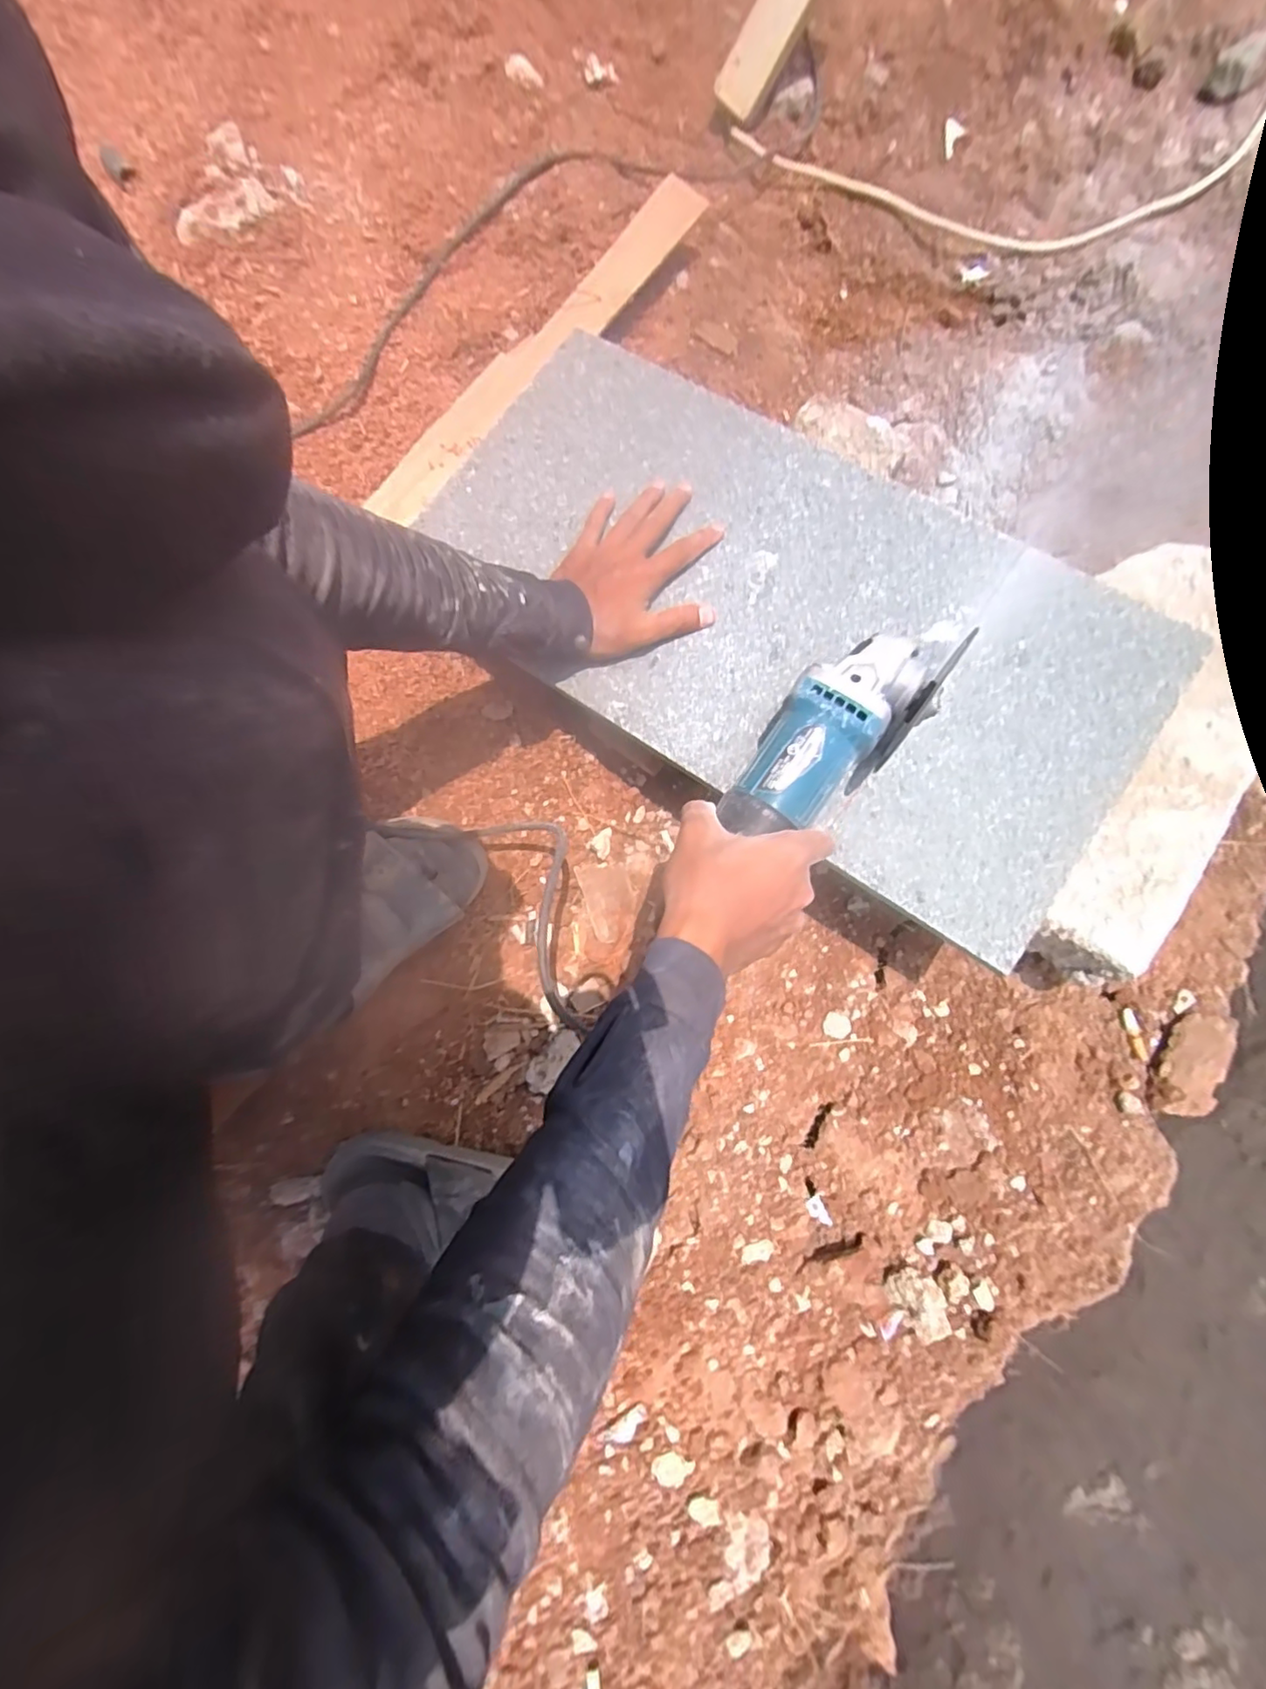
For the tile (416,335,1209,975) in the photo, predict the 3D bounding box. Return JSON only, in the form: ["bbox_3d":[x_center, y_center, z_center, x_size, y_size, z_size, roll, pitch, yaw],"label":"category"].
[{"bbox_3d":[0.104,-0.189,0.483,0.574,0.007,0.299,34,85,11],"label":"tile"}]

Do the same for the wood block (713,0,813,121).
[{"bbox_3d":[0.168,-0.936,0.676,0.060,0.181,0.032,-17,78,-41],"label":"wood block"}]

